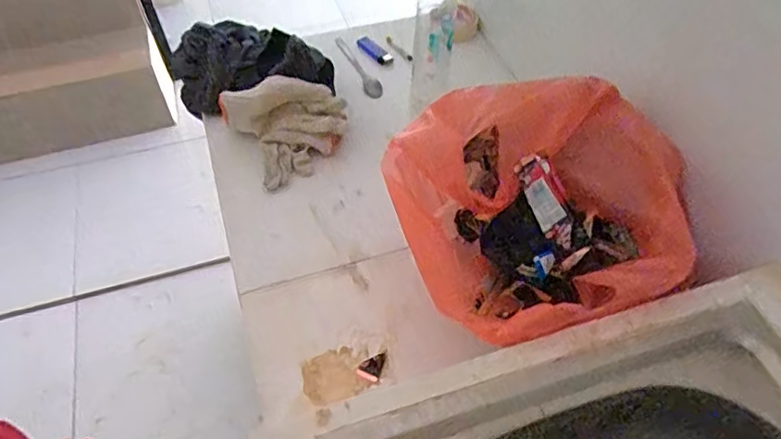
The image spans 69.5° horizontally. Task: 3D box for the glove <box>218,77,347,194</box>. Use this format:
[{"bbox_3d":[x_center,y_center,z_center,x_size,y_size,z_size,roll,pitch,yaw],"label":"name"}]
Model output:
[{"bbox_3d":[-0.143,-0.140,0.797,0.144,0.088,0.145,-25,56,-19],"label":"glove"}]

